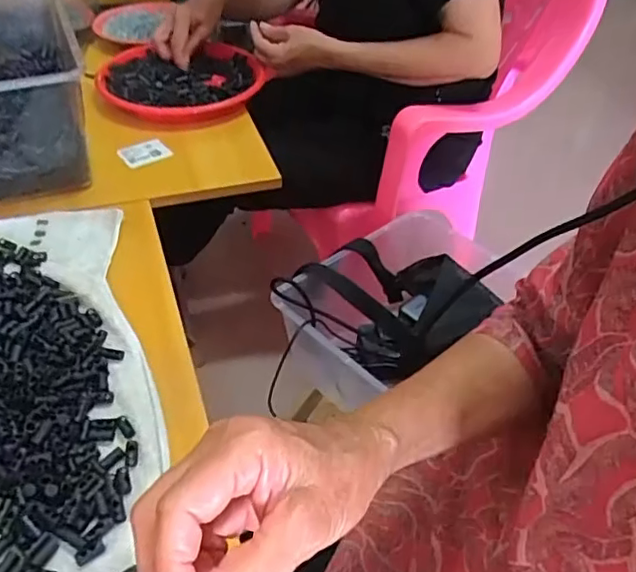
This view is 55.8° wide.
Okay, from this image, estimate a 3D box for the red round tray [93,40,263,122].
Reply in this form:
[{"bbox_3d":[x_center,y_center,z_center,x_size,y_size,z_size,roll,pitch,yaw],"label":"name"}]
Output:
[{"bbox_3d":[-0.209,-0.321,0.933,0.245,0.032,0.252,-5,43,-10],"label":"red round tray"}]

